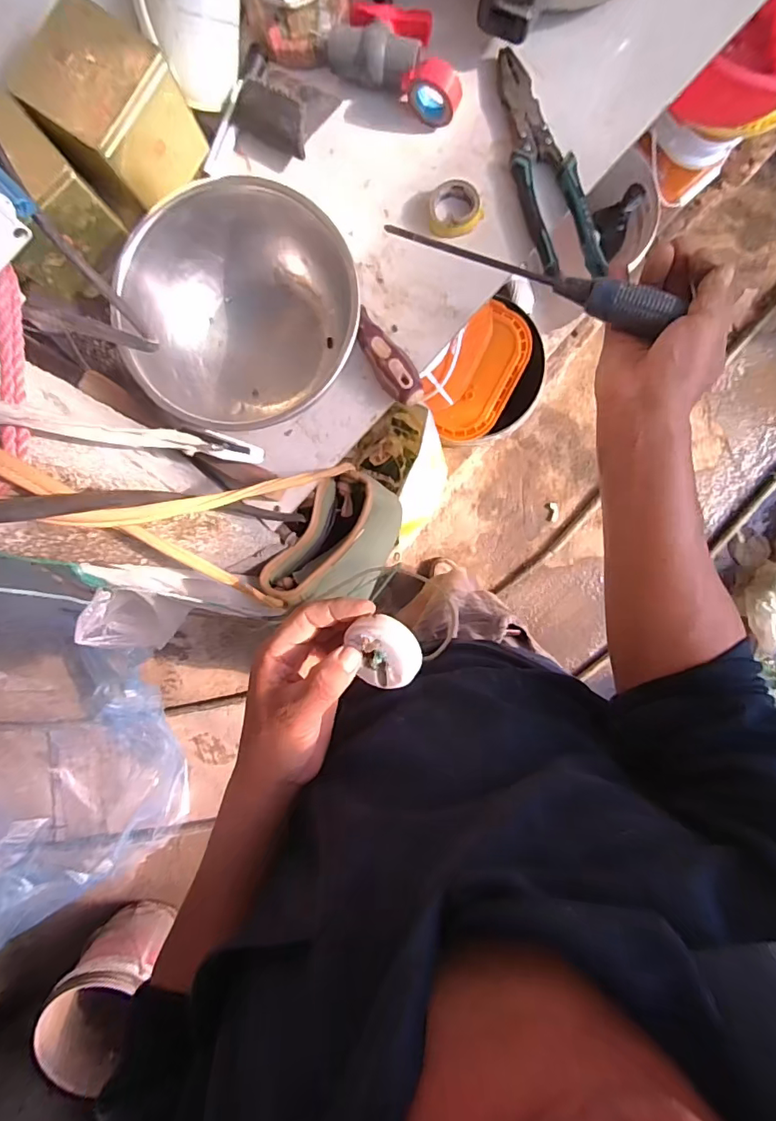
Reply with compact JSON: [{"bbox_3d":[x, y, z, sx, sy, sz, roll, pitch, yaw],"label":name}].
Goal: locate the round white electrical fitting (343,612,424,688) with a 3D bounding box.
[{"bbox_3d":[-0.002,0.062,0.341,0.044,0.019,0.050,-25,93,1],"label":"round white electrical fitting"}]

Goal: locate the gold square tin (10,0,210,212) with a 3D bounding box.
[{"bbox_3d":[-0.210,-0.343,0.386,0.085,0.080,0.091,35,93,-2],"label":"gold square tin"}]

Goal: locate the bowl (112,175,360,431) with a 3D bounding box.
[{"bbox_3d":[-0.124,-0.214,0.440,0.193,0.089,0.181,0,93,0],"label":"bowl"}]

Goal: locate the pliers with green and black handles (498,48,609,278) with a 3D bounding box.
[{"bbox_3d":[0.140,-0.353,0.444,0.052,0.026,0.214,-15,93,1],"label":"pliers with green and black handles"}]

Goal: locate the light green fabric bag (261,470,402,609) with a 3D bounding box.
[{"bbox_3d":[-0.049,-0.018,0.581,0.107,0.125,0.160,32,93,-2],"label":"light green fabric bag"}]

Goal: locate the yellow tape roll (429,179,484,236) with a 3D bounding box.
[{"bbox_3d":[0.062,-0.320,0.457,0.048,0.017,0.044,0,93,0],"label":"yellow tape roll"}]

